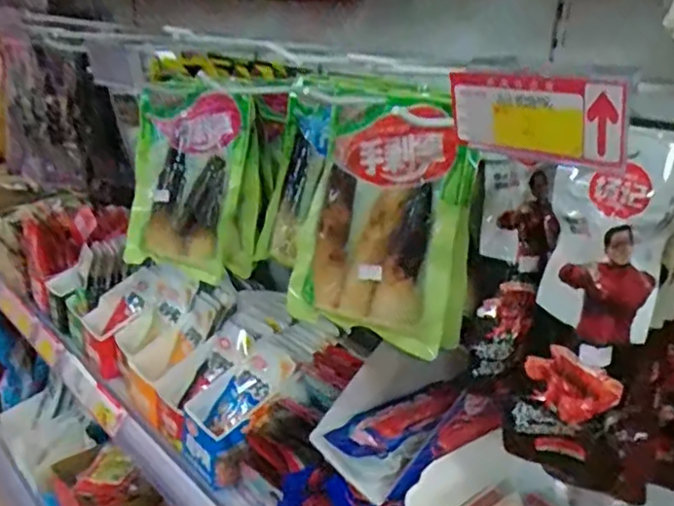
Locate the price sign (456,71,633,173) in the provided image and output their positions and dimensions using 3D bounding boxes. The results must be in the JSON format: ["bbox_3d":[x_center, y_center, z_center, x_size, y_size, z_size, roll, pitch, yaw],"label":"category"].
[{"bbox_3d":[0.092,-0.063,0.300,0.007,0.041,0.086,-34,36,-32],"label":"price sign"}]

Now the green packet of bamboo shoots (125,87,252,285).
[{"bbox_3d":[-0.172,-0.081,0.708,0.138,0.201,0.039,15,10,26],"label":"green packet of bamboo shoots"}]

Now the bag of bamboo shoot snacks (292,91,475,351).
[{"bbox_3d":[0.038,-0.025,0.540,0.148,0.187,0.047,9,21,16],"label":"bag of bamboo shoot snacks"}]

